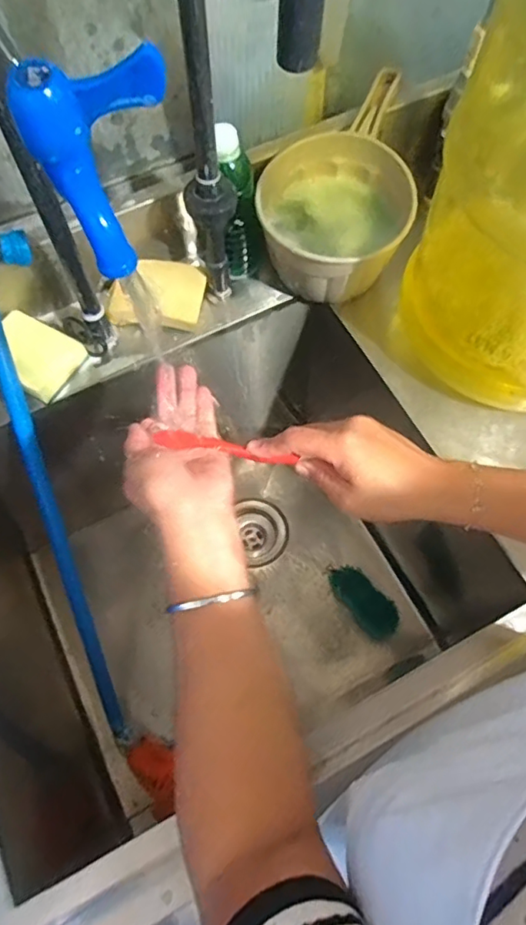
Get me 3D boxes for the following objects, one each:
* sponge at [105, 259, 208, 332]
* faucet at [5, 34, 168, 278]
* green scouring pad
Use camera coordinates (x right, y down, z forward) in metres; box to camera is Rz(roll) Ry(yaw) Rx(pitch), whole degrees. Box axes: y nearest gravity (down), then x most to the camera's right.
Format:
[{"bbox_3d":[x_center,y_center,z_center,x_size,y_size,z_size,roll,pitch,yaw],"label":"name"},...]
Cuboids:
[{"bbox_3d":[-0.124,-0.198,0.651,0.108,0.022,0.075,6,98,0],"label":"sponge"},{"bbox_3d":[-0.072,-0.138,0.254,0.052,0.083,0.039,-41,71,-16],"label":"faucet"},{"bbox_3d":[0.157,0.216,0.867,0.127,0.033,0.058,42,72,18],"label":"green scouring pad"}]

